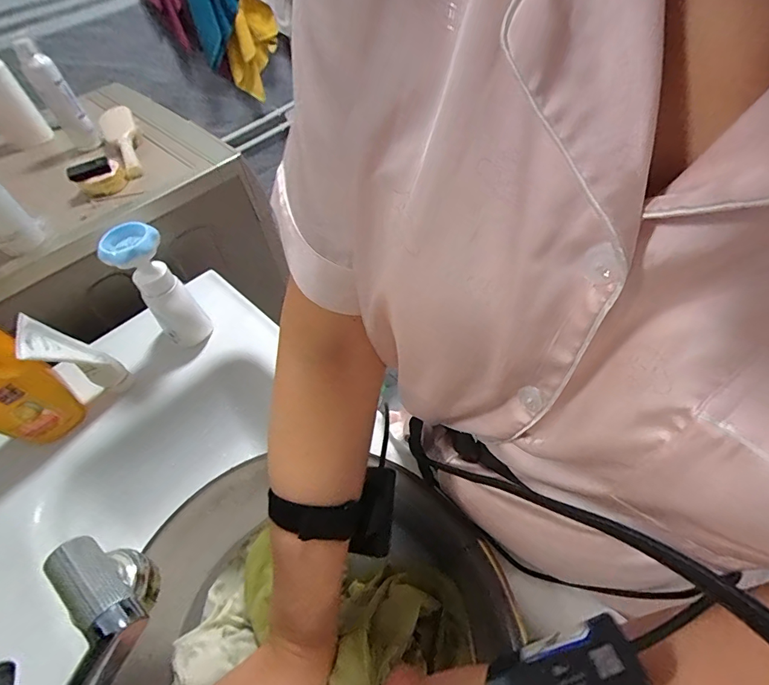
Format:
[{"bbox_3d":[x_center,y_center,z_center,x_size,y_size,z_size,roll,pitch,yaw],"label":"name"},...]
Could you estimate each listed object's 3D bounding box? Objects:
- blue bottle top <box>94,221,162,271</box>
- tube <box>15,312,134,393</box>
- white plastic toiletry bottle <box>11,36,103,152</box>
[{"bbox_3d":[-0.320,-0.121,0.537,0.052,0.032,0.062,12,54,16],"label":"blue bottle top"},{"bbox_3d":[-0.402,0.021,0.559,0.035,0.148,0.054,-36,53,1],"label":"tube"},{"bbox_3d":[-0.564,-0.423,0.747,0.050,0.172,0.072,-34,55,-18],"label":"white plastic toiletry bottle"}]

